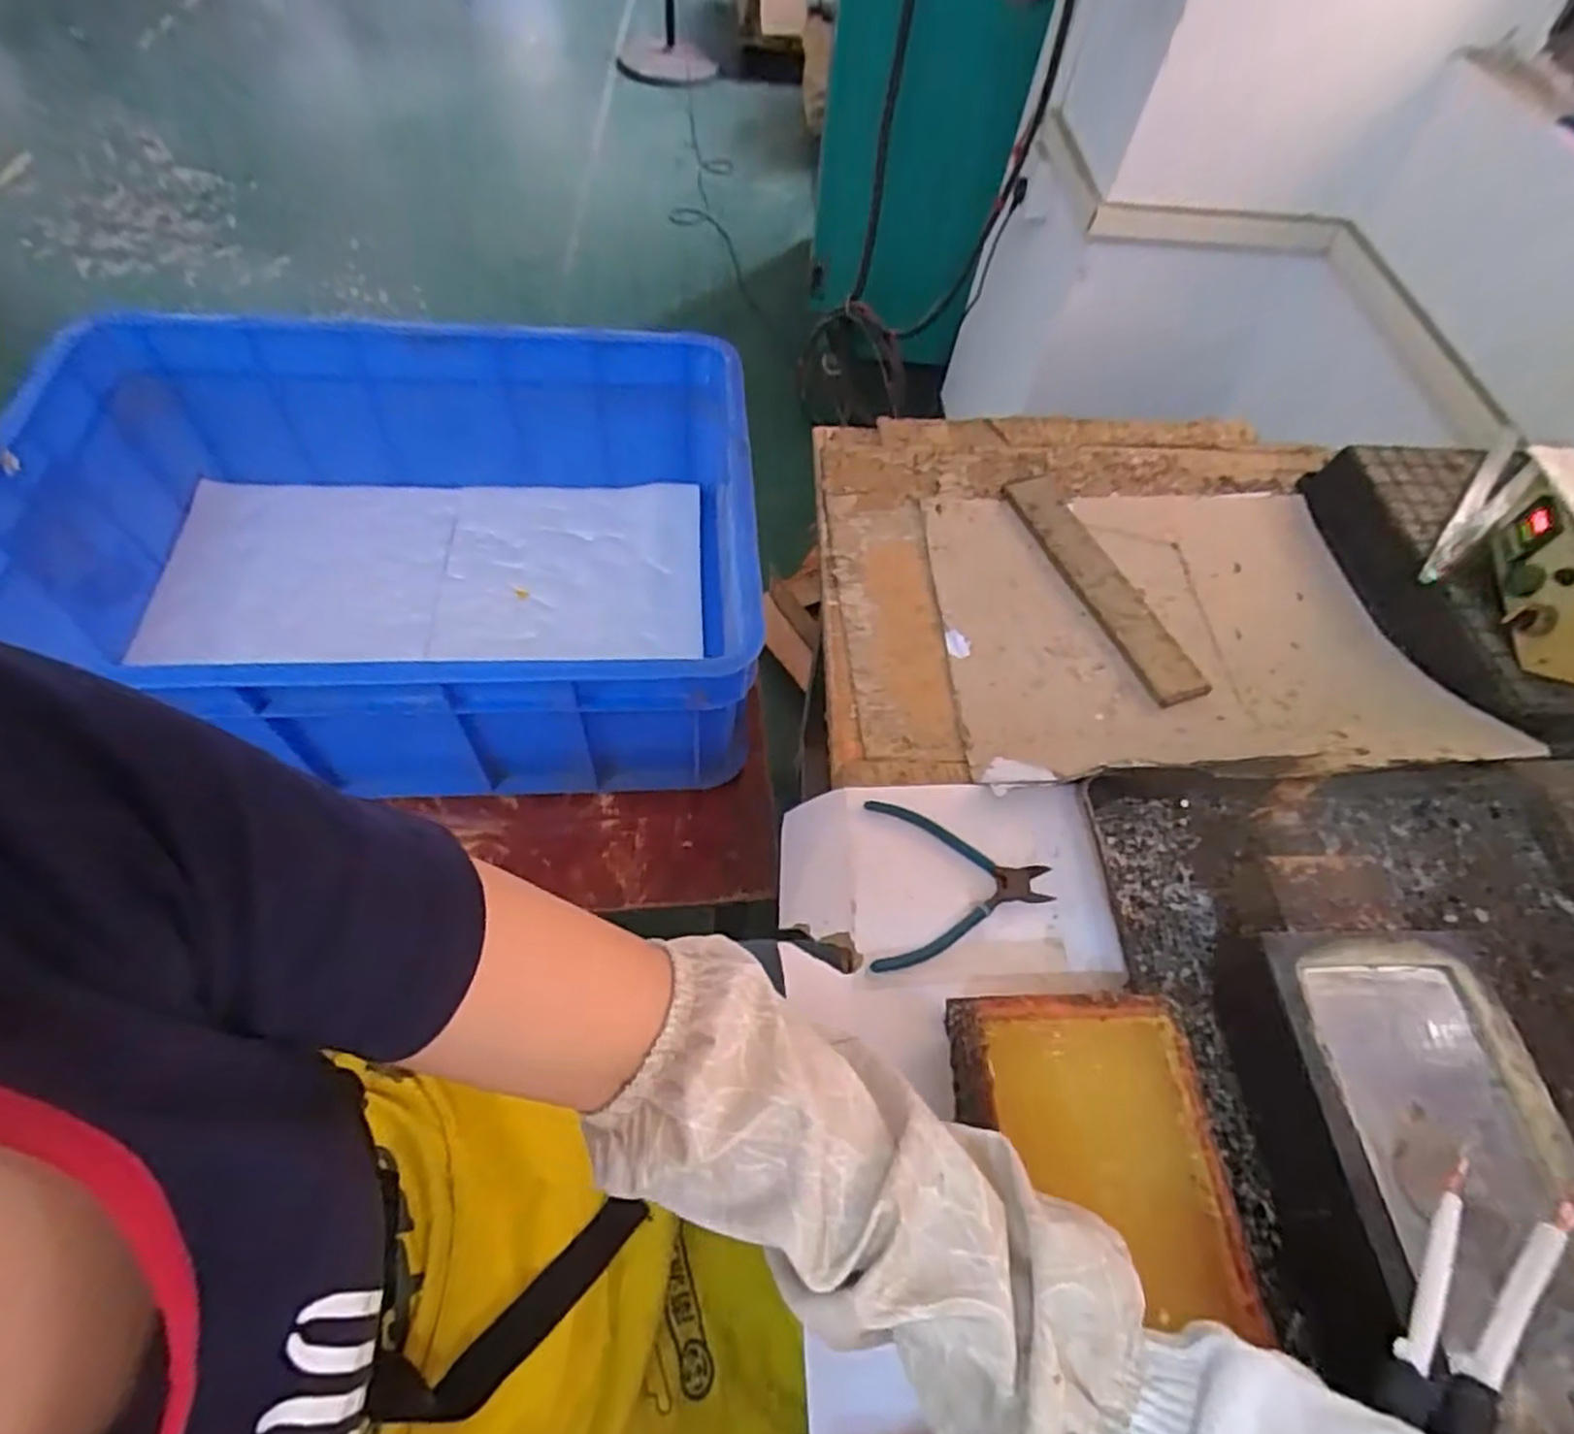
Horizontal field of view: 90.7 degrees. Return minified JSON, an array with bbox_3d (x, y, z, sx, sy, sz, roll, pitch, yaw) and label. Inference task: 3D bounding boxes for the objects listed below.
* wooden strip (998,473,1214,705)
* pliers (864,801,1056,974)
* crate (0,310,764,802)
[{"bbox_3d":[0.310,-0.136,0.775,0.060,0.013,0.297,-16,60,-14],"label":"wooden strip"},{"bbox_3d":[0.127,0.123,0.569,0.133,0.008,0.123,2,58,-2],"label":"pliers"},{"bbox_3d":[-0.352,-0.161,0.735,0.624,0.201,0.426,4,57,-3],"label":"crate"}]

